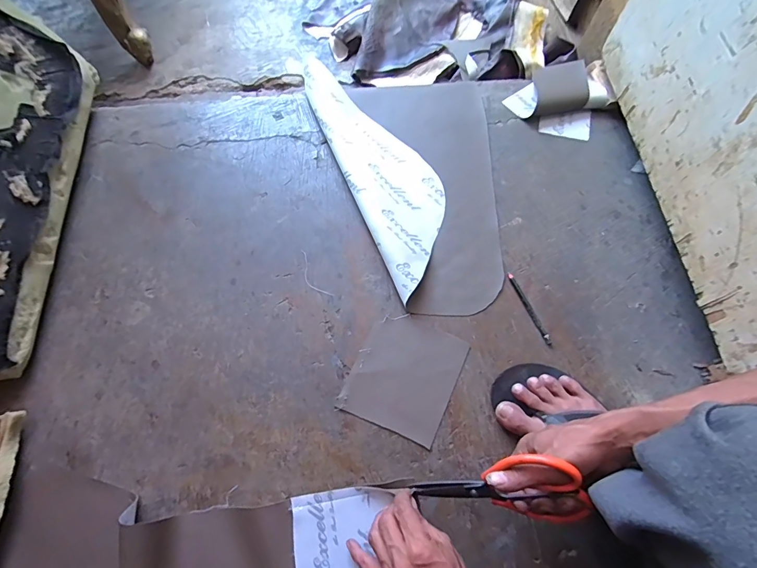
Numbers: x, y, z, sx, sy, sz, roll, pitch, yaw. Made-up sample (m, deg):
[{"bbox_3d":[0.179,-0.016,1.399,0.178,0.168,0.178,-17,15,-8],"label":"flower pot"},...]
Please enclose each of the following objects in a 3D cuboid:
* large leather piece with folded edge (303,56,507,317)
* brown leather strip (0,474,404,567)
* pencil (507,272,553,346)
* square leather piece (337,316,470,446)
[{"bbox_3d":[0.054,-0.179,0.663,0.296,0.034,0.469,-7,70,-3],"label":"large leather piece with folded edge"},{"bbox_3d":[-0.223,0.333,0.463,0.461,0.044,0.169,2,70,-1],"label":"brown leather strip"},{"bbox_3d":[0.232,0.038,0.601,0.010,0.004,0.123,-22,71,-8],"label":"pencil"},{"bbox_3d":[0.040,0.128,0.565,0.140,0.004,0.160,24,71,9],"label":"square leather piece"}]

